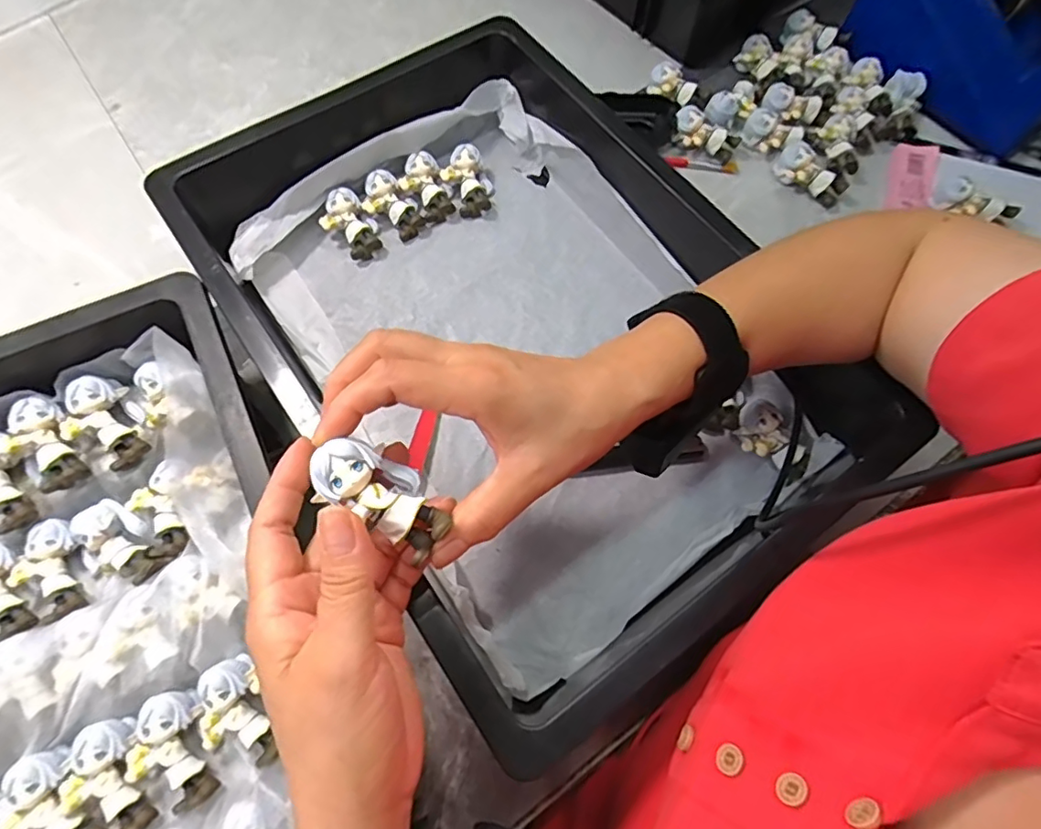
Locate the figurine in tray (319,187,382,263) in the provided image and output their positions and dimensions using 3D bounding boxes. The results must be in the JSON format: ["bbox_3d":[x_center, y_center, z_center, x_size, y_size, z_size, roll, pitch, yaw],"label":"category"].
[{"bbox_3d":[-0.136,-0.153,0.459,0.052,0.025,0.036,39,72,13],"label":"figurine in tray"}]

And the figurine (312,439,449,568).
[{"bbox_3d":[-0.057,0.034,0.236,0.055,0.026,0.033,36,72,10],"label":"figurine"}]

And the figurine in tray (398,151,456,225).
[{"bbox_3d":[-0.079,-0.188,0.472,0.035,0.026,0.053,-24,71,-11],"label":"figurine in tray"}]

